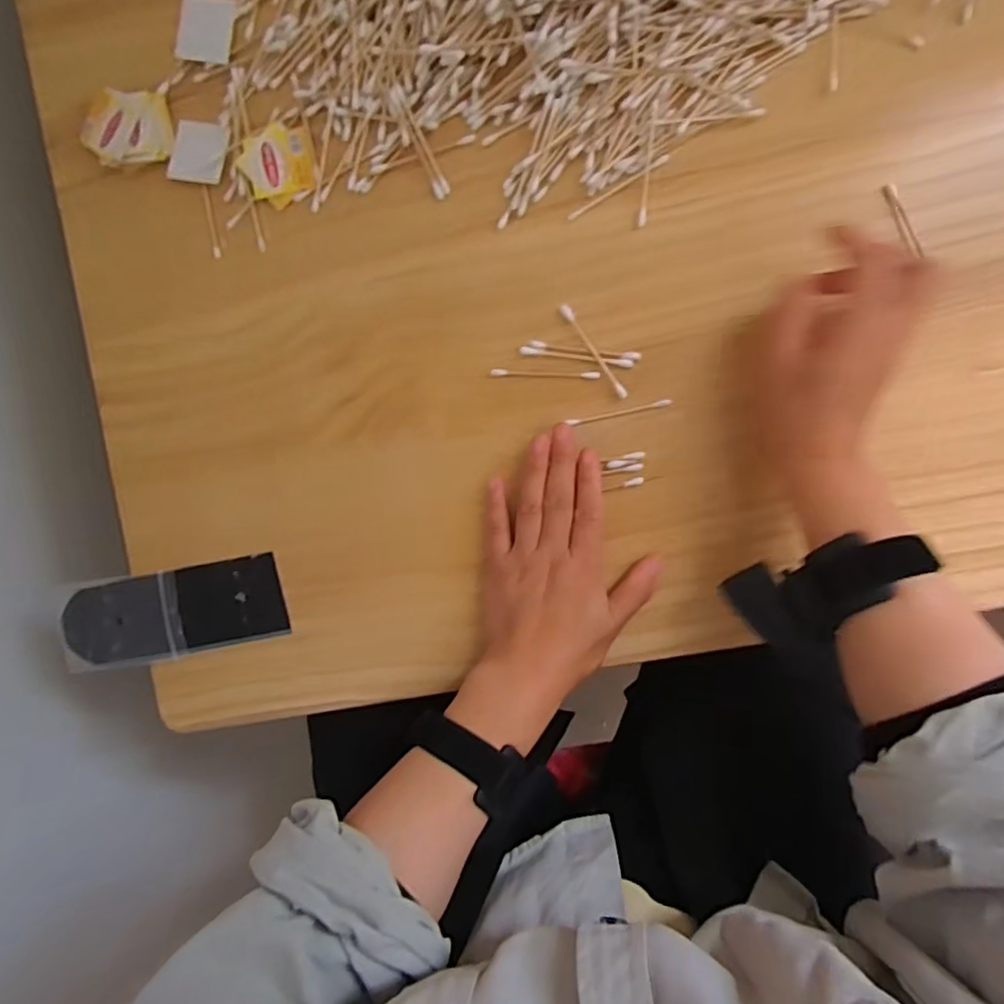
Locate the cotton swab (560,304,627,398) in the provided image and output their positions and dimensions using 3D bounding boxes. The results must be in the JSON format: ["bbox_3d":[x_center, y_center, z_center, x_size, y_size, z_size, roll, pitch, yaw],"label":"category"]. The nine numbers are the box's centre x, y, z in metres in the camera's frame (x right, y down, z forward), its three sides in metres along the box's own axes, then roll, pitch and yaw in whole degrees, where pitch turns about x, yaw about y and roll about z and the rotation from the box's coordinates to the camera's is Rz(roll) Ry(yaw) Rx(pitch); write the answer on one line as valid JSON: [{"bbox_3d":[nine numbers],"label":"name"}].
[{"bbox_3d":[0.059,-0.097,0.399,0.007,0.004,0.071,-34,89,8],"label":"cotton swab"}]

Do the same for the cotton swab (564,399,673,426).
[{"bbox_3d":[0.076,-0.058,0.403,0.066,0.006,0.005,-12,92,4],"label":"cotton swab"}]

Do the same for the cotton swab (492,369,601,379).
[{"bbox_3d":[0.028,-0.083,0.406,0.071,0.004,0.005,3,94,7],"label":"cotton swab"}]

